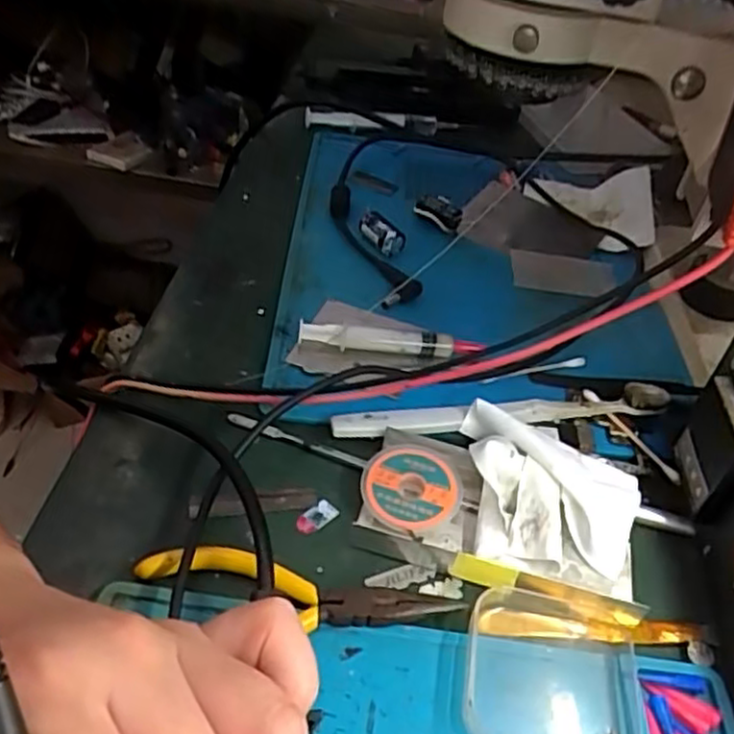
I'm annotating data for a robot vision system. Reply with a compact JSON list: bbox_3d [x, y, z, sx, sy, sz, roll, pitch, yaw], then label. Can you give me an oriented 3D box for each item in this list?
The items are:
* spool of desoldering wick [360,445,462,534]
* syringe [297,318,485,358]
[{"bbox_3d":[0.020,0.058,0.332,0.045,0.015,0.044,4,41,-3],"label":"spool of desoldering wick"},{"bbox_3d":[0.013,-0.016,0.418,0.105,0.016,0.013,6,40,-4],"label":"syringe"}]

